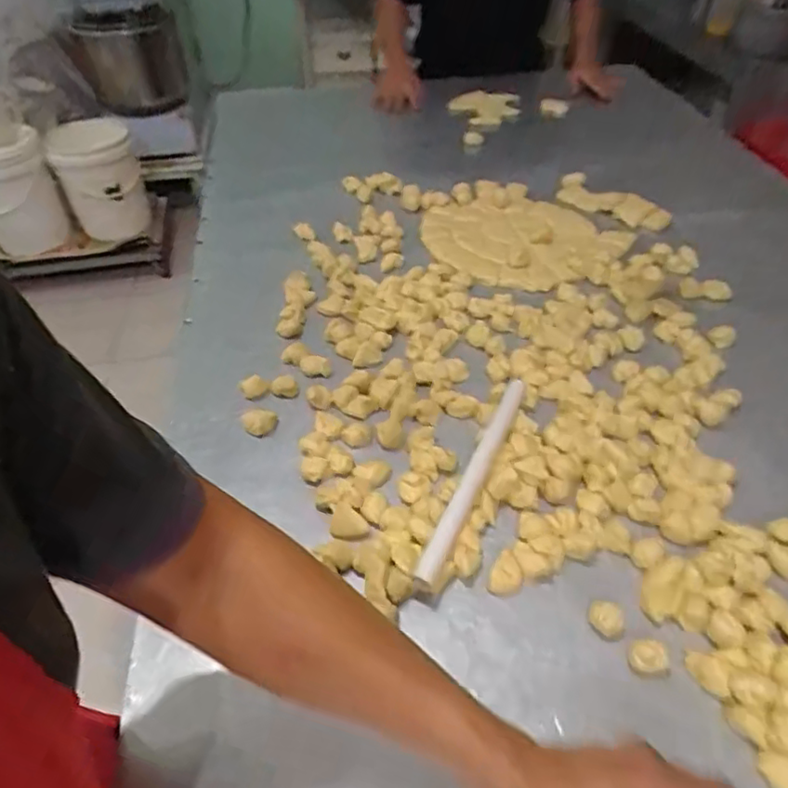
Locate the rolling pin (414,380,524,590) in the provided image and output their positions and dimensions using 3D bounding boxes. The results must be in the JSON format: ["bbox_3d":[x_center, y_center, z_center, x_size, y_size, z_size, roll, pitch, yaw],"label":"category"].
[{"bbox_3d":[0.084,0.081,0.646,0.026,0.020,0.276,18,48,19],"label":"rolling pin"}]

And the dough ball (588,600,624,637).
[{"bbox_3d":[0.191,0.200,0.558,0.030,0.018,0.024,34,55,31],"label":"dough ball"}]

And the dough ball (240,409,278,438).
[{"bbox_3d":[-0.159,0.032,0.736,0.034,0.014,0.035,-1,44,1],"label":"dough ball"}]

